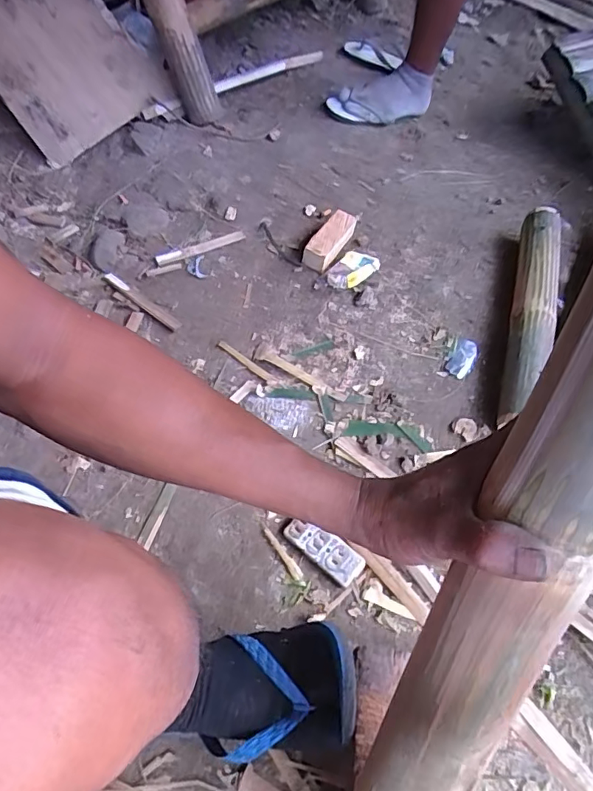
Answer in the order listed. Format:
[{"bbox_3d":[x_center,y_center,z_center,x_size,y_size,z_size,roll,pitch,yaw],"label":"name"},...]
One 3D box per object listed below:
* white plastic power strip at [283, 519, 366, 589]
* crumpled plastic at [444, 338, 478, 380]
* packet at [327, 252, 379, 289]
[{"bbox_3d":[0.034,0.192,0.636,0.106,0.014,0.042,36,62,23],"label":"white plastic power strip"},{"bbox_3d":[0.279,-0.063,0.844,0.039,0.010,0.088,25,58,17],"label":"crumpled plastic"},{"bbox_3d":[0.102,-0.231,0.932,0.069,0.028,0.100,31,60,20],"label":"packet"}]

